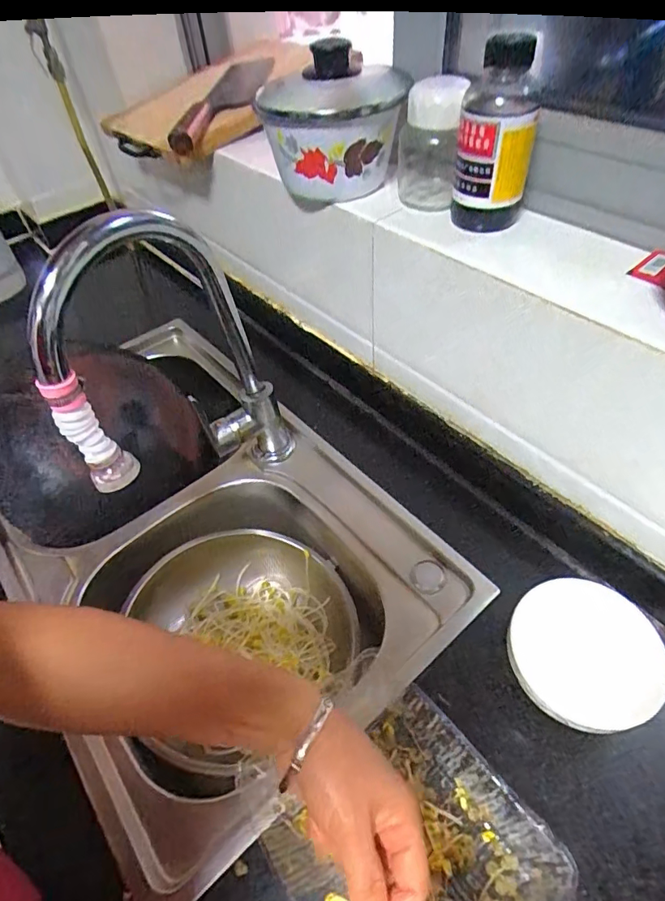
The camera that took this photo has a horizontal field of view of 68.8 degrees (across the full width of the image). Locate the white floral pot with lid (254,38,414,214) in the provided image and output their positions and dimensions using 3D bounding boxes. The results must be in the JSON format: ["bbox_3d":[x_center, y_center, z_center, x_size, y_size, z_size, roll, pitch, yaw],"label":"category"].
[{"bbox_3d":[0.002,-0.343,0.524,0.154,0.134,0.135,-2,49,3],"label":"white floral pot with lid"}]

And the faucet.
[{"bbox_3d":[-0.156,-0.053,0.519,0.080,0.340,0.255,22,55,23],"label":"faucet"}]

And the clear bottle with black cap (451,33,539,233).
[{"bbox_3d":[0.145,-0.272,0.433,0.063,0.147,0.056,9,50,13],"label":"clear bottle with black cap"}]

